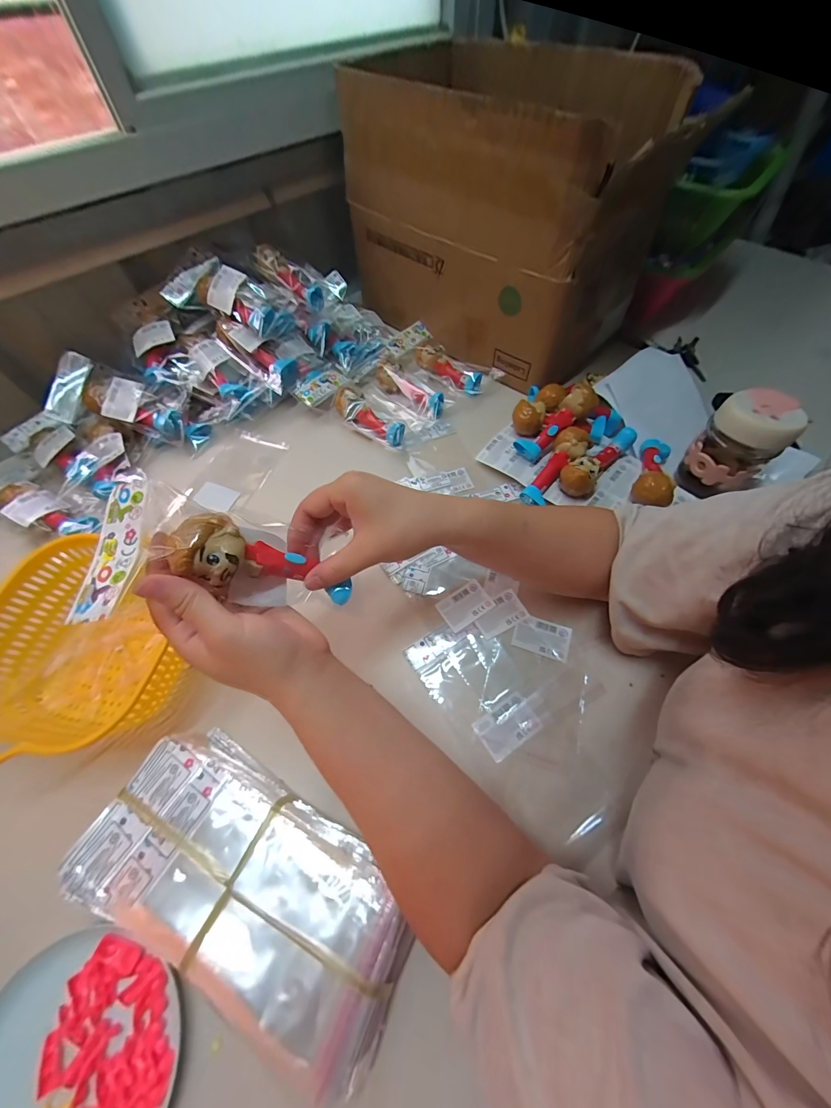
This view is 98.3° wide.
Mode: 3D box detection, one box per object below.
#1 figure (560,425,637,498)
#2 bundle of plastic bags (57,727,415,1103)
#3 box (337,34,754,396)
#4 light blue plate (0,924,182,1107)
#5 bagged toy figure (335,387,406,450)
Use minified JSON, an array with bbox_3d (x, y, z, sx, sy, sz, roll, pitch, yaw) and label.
[{"bbox_3d":[0.240,-0.121,0.477,0.126,0.053,0.042,-40,67,-19],"label":"figure"},{"bbox_3d":[-0.133,0.260,0.291,0.259,0.038,0.123,21,63,13],"label":"bundle of plastic bags"},{"bbox_3d":[0.120,-0.501,0.553,0.238,0.292,0.456,-40,67,-19],"label":"box"},{"bbox_3d":[-0.242,0.362,0.245,0.142,0.022,0.138,-1,61,1],"label":"light blue plate"},{"bbox_3d":[-0.068,-0.208,0.547,0.130,0.033,0.055,33,67,18],"label":"bagged toy figure"}]

